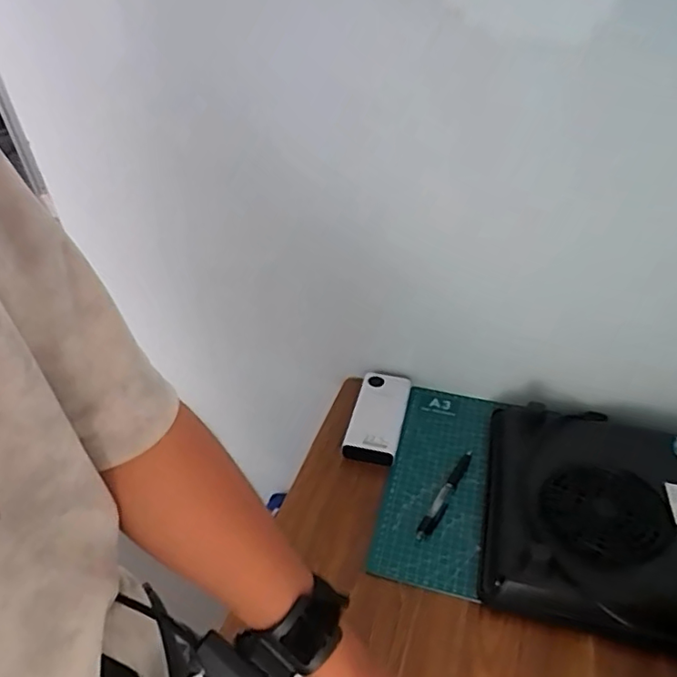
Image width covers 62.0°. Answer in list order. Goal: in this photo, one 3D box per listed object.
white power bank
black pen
[{"bbox_3d":[0.053,0.102,0.762,0.069,0.031,0.146,10,39,10],"label":"white power bank"},{"bbox_3d":[0.129,0.183,0.672,0.016,0.013,0.143,22,43,24],"label":"black pen"}]

